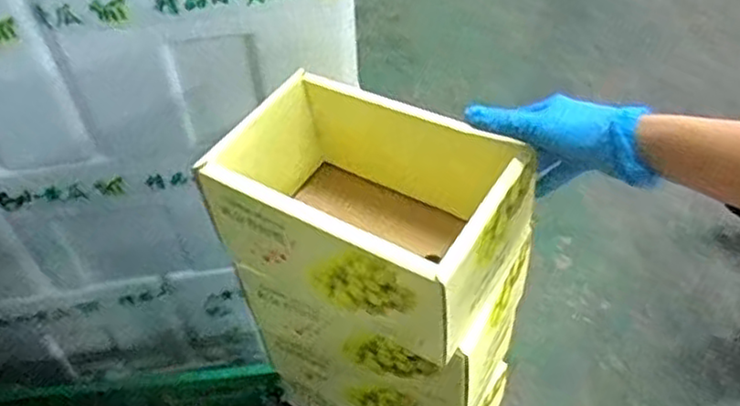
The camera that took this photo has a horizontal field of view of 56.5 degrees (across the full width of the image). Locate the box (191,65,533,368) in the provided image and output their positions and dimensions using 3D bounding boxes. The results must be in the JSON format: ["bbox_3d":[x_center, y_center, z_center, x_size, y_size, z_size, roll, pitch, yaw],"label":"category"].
[{"bbox_3d":[-0.011,0.002,0.563,0.249,0.123,0.143,24,53,25],"label":"box"}]

